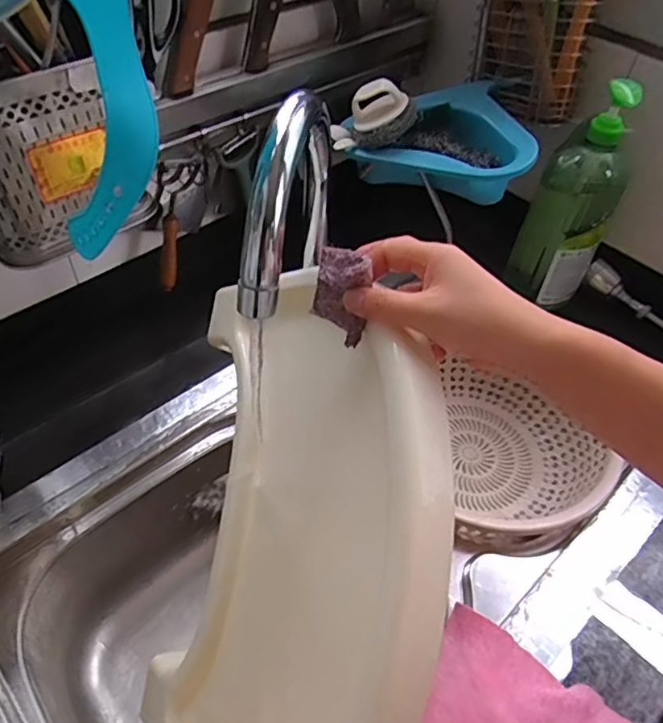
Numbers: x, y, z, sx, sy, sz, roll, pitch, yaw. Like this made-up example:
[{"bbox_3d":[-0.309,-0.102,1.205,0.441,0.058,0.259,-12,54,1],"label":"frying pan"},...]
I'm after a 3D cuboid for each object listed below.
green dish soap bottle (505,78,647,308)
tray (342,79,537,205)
[{"bbox_3d":[0.297,-0.188,0.715,0.096,0.291,0.069,24,51,15],"label":"green dish soap bottle"},{"bbox_3d":[0.135,-0.283,0.706,0.224,0.079,0.183,18,50,10],"label":"tray"}]

